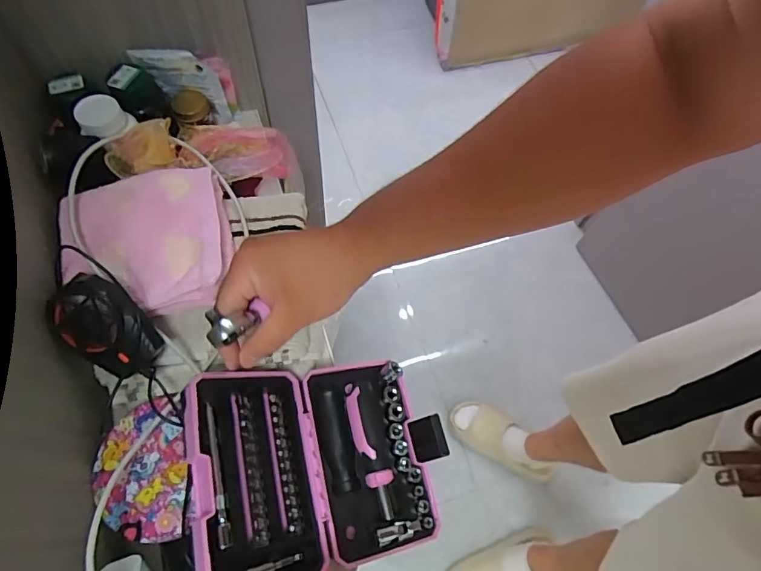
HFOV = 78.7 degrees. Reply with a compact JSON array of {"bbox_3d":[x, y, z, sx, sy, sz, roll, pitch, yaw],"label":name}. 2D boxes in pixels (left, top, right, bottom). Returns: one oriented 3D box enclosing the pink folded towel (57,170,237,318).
[{"bbox_3d":[-0.193,-0.037,0.381,0.127,0.029,0.117,-13,66,-9],"label":"pink folded towel"}]

